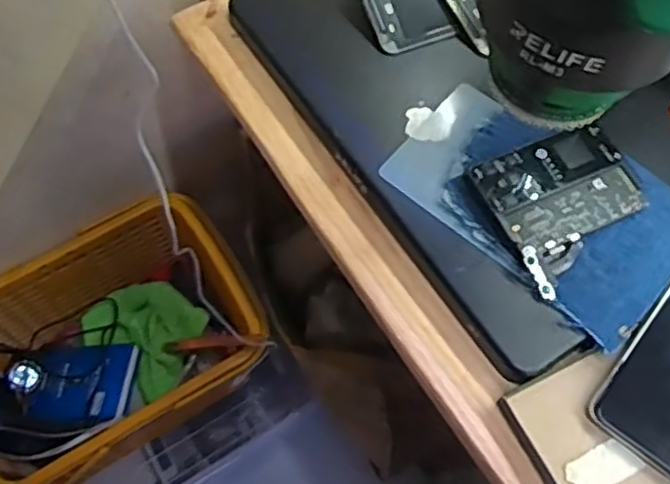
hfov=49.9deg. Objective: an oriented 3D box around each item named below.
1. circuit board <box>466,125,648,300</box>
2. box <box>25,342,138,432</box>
[{"bbox_3d":[0.162,-0.028,0.503,0.105,0.014,0.096,-25,72,-12],"label":"circuit board"},{"bbox_3d":[-0.336,0.188,0.949,0.157,0.022,0.112,-8,58,21],"label":"box"}]

